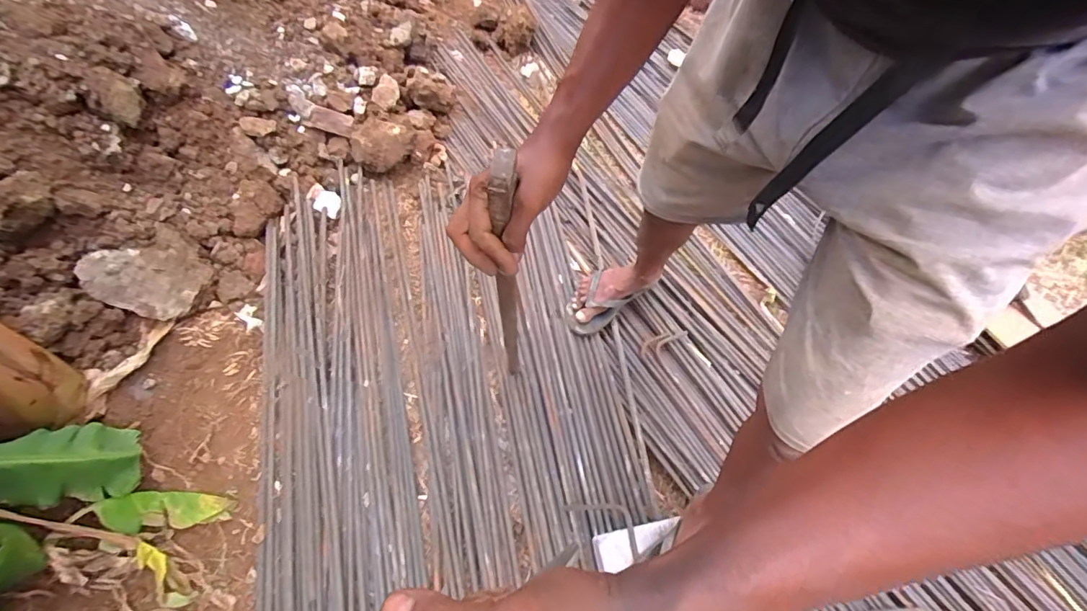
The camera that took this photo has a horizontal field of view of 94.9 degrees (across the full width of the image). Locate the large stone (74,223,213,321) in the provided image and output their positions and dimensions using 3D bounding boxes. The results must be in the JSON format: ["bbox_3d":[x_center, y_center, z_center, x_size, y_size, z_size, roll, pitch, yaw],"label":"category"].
[{"bbox_3d":[-0.934,-0.073,1.184,0.176,0.113,0.224,42,71,17],"label":"large stone"}]

